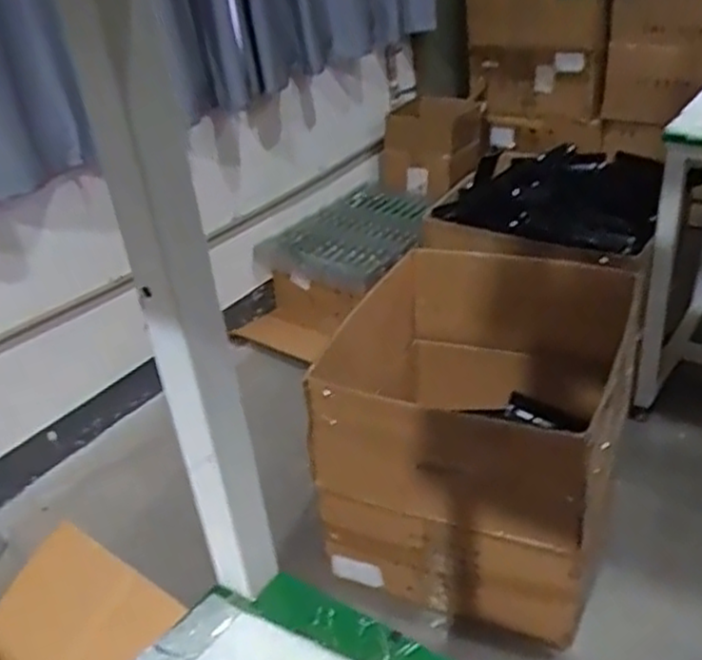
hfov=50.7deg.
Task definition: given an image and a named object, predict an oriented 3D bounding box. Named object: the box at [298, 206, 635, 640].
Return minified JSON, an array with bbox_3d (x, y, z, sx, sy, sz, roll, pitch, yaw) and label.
[{"bbox_3d":[0.304,0.172,1.638,0.563,0.489,0.707,9,35,25],"label":"box"}]

